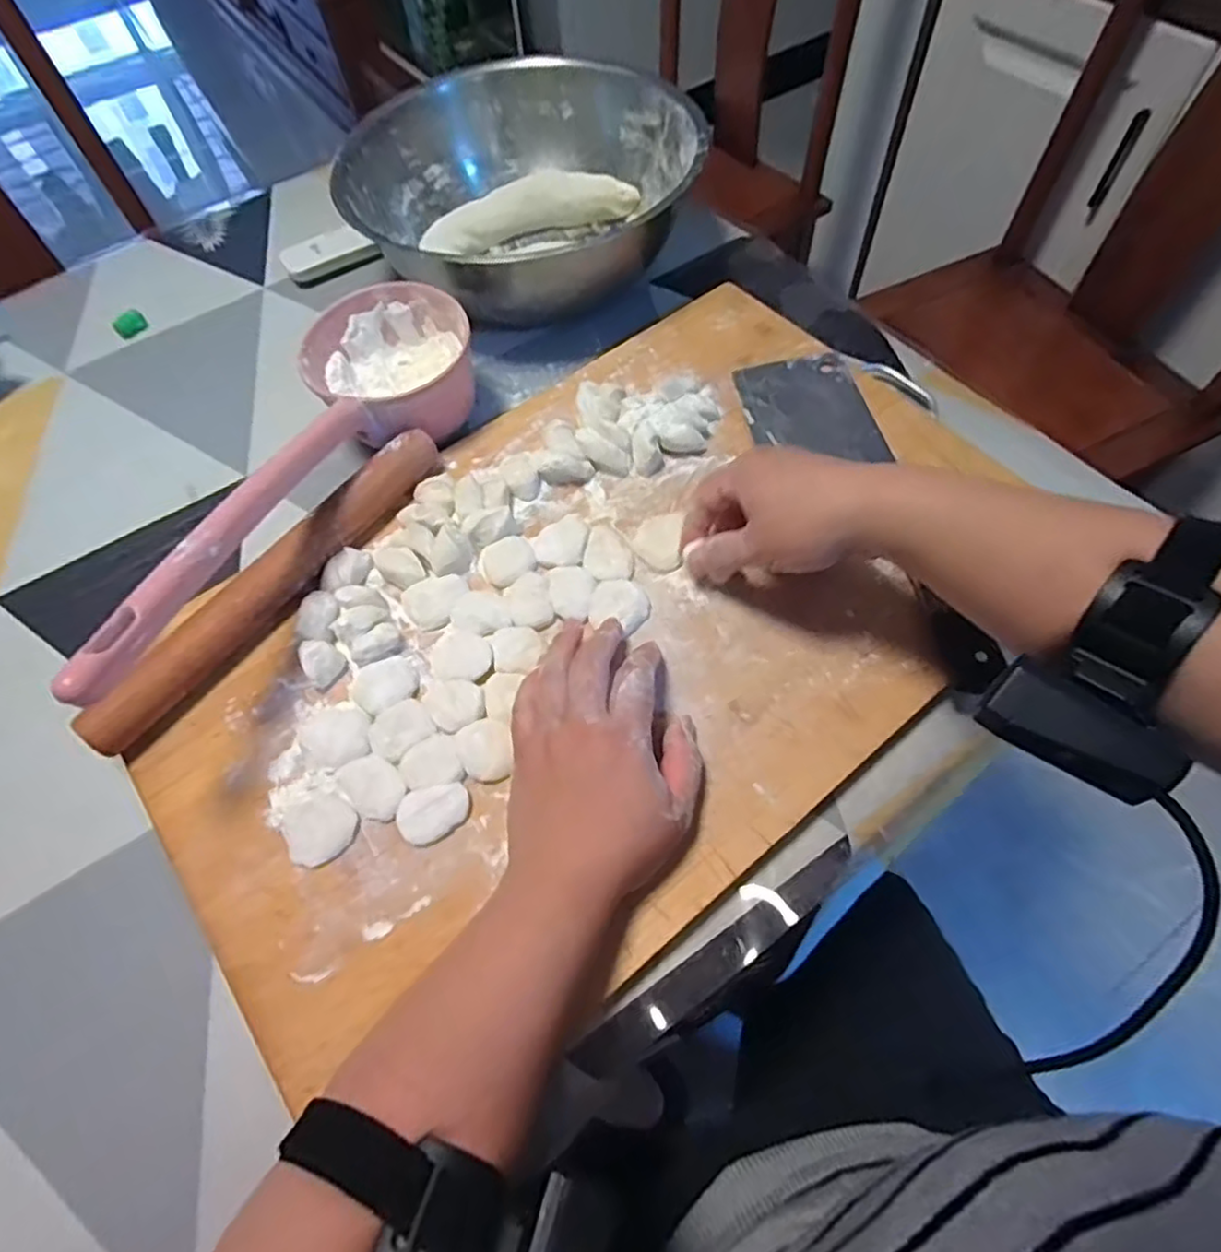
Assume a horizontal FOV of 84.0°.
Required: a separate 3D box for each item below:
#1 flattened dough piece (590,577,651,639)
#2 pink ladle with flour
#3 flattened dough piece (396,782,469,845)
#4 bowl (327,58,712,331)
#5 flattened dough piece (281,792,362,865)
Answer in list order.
[{"bbox_3d":[0.006,-0.014,0.424,0.037,0.009,0.035,13,63,10],"label":"flattened dough piece"},{"bbox_3d":[-0.189,-0.107,0.406,0.112,0.073,0.361,9,44,8],"label":"pink ladle with flour"},{"bbox_3d":[-0.096,0.101,0.367,0.038,0.010,0.027,-11,61,-2],"label":"flattened dough piece"},{"bbox_3d":[-0.083,-0.385,0.607,0.284,0.122,0.284,-2,61,3],"label":"bowl"},{"bbox_3d":[-0.158,0.108,0.366,0.038,0.007,0.038,-2,61,3],"label":"flattened dough piece"}]

